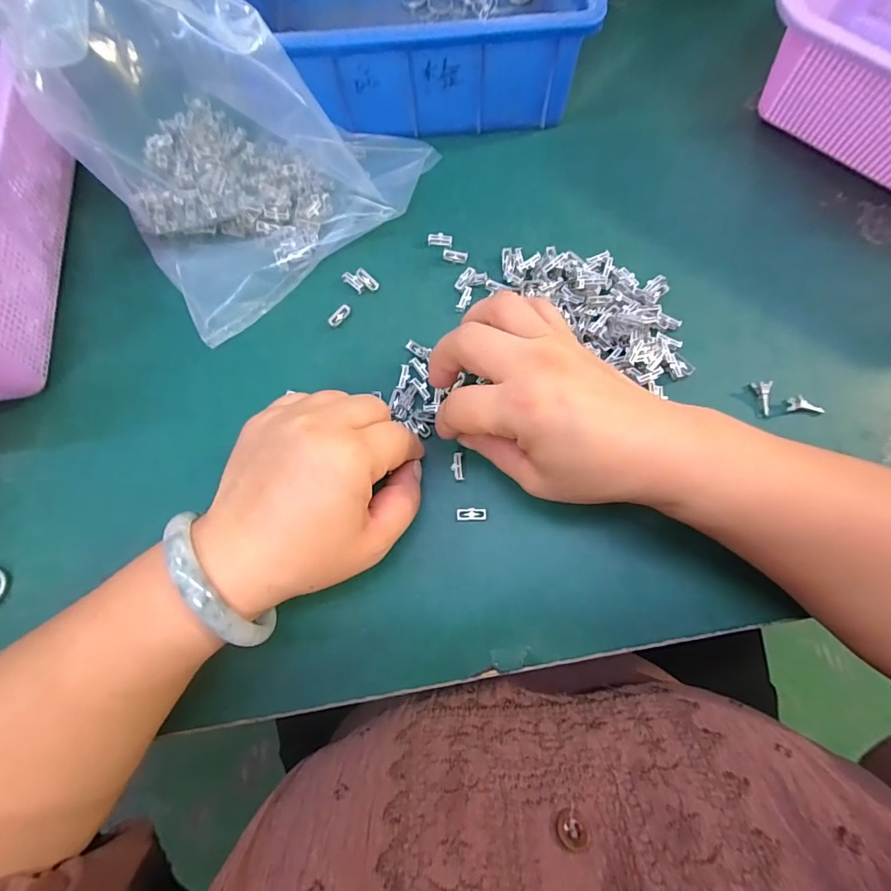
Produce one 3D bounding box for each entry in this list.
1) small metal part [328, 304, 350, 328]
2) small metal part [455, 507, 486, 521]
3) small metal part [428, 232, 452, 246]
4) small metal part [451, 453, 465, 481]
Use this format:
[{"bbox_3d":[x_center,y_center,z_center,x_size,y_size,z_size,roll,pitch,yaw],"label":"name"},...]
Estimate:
[{"bbox_3d":[-0.069,-0.085,0.286,0.007,0.005,0.017,35,79,9],"label":"small metal part"},{"bbox_3d":[0.014,0.038,0.245,0.017,0.004,0.007,-2,76,0],"label":"small metal part"},{"bbox_3d":[-0.004,-0.140,0.299,0.017,0.007,0.006,8,76,3],"label":"small metal part"},{"bbox_3d":[0.007,0.012,0.254,0.007,0.004,0.017,-4,76,0],"label":"small metal part"}]

